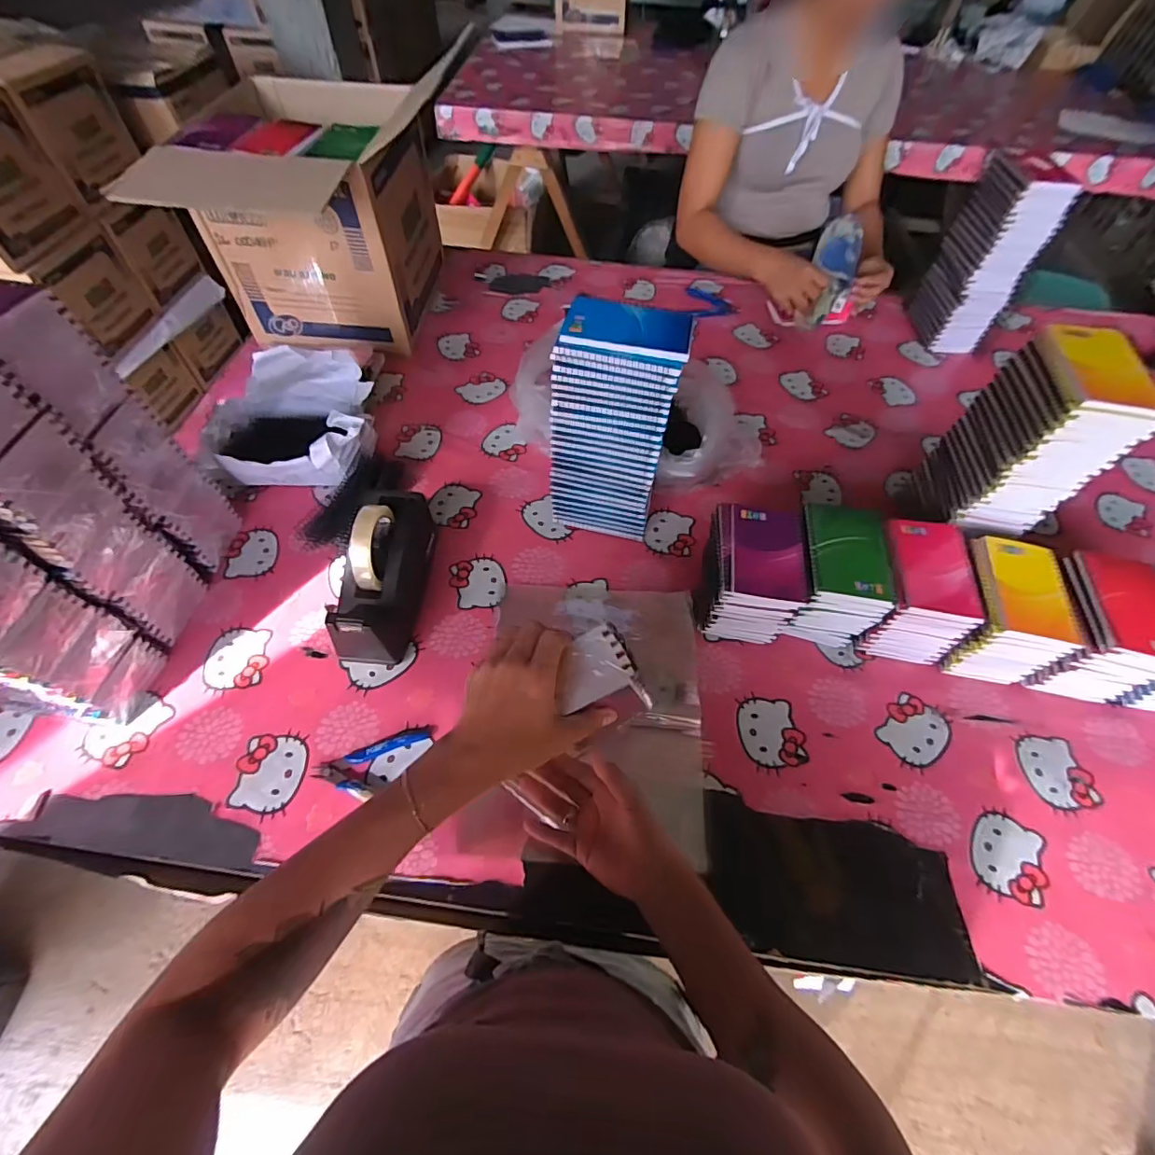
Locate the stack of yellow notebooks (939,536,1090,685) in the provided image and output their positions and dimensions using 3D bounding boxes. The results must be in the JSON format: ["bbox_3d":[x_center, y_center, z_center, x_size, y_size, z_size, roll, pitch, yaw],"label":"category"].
[{"bbox_3d":[0.501,0.039,0.630,0.106,0.115,0.136,8,58,2],"label":"stack of yellow notebooks"}]

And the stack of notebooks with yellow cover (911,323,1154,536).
[{"bbox_3d":[0.532,-0.154,0.633,0.098,0.242,0.141,6,58,1],"label":"stack of notebooks with yellow cover"}]

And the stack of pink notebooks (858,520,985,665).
[{"bbox_3d":[0.408,0.016,0.642,0.093,0.117,0.139,10,58,4],"label":"stack of pink notebooks"}]

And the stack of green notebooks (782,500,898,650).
[{"bbox_3d":[0.311,0.001,0.646,0.095,0.127,0.129,7,58,2],"label":"stack of green notebooks"}]

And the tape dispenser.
[{"bbox_3d":[-0.238,-0.014,0.637,0.079,0.131,0.207,3,58,-1],"label":"tape dispenser"}]

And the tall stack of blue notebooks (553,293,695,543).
[{"bbox_3d":[0.045,-0.178,0.661,0.136,0.292,0.095,16,58,7],"label":"tall stack of blue notebooks"}]

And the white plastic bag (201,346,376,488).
[{"bbox_3d":[-0.403,-0.218,0.760,0.202,0.121,0.189,1,58,-2],"label":"white plastic bag"}]

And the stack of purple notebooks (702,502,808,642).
[{"bbox_3d":[0.211,-0.002,0.641,0.099,0.122,0.132,7,58,2],"label":"stack of purple notebooks"}]

